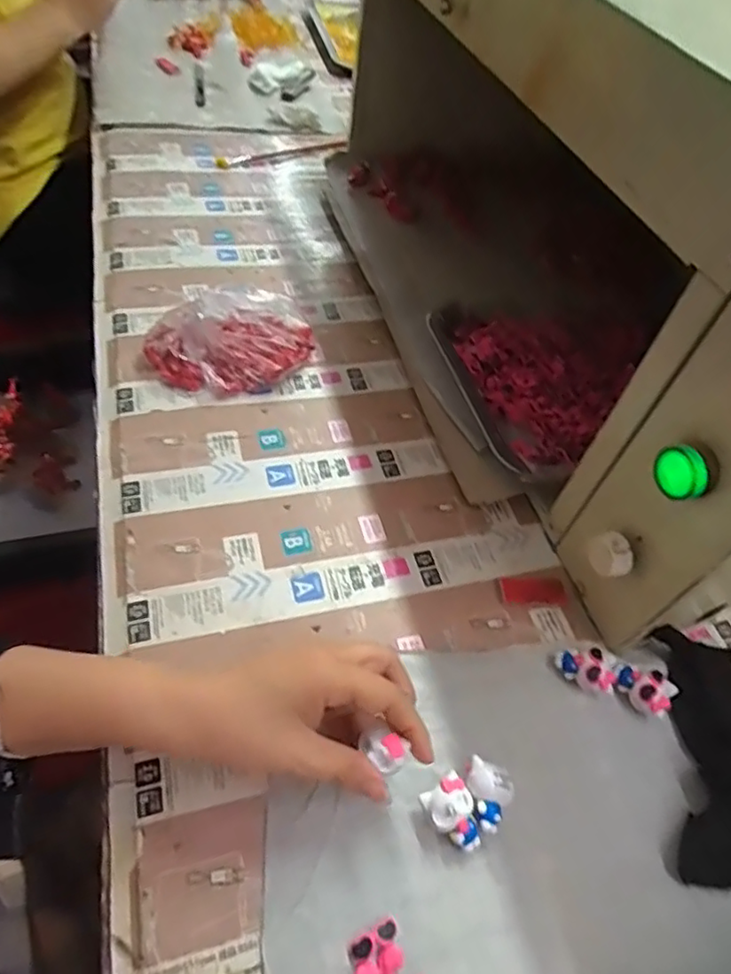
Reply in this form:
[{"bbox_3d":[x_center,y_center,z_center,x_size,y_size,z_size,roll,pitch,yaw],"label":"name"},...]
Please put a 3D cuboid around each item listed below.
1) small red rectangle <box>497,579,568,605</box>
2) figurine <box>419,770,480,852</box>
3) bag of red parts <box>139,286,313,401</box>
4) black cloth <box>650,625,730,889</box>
[{"bbox_3d":[0.115,0.071,0.423,0.046,0.004,0.019,3,52,-4],"label":"small red rectangle"},{"bbox_3d":[0.047,0.173,0.323,0.024,0.019,0.034,-24,59,-22],"label":"figurine"},{"bbox_3d":[-0.109,-0.124,0.508,0.141,0.059,0.082,-8,54,-14],"label":"bag of red parts"},{"bbox_3d":[0.221,0.151,0.356,0.089,0.020,0.141,9,52,1],"label":"black cloth"}]

